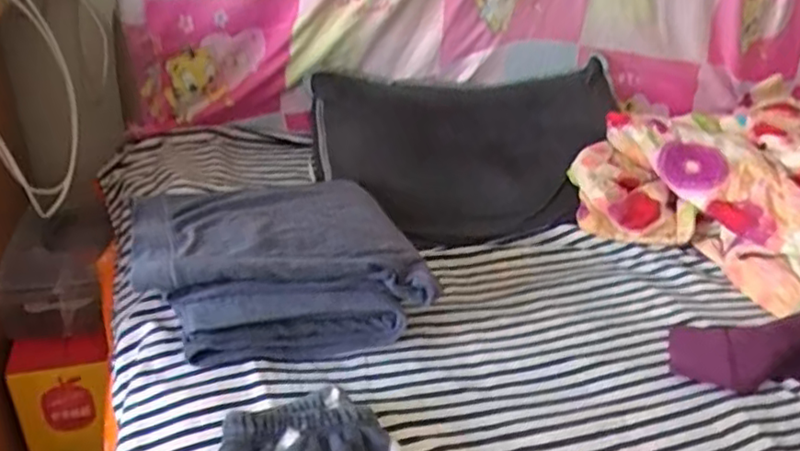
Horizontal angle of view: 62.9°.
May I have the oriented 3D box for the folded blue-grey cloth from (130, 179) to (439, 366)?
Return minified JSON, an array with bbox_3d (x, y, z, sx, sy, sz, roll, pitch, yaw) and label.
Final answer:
[{"bbox_3d":[-0.142,0.051,0.790,0.307,0.128,0.212,-16,37,-30],"label":"folded blue-grey cloth"}]

